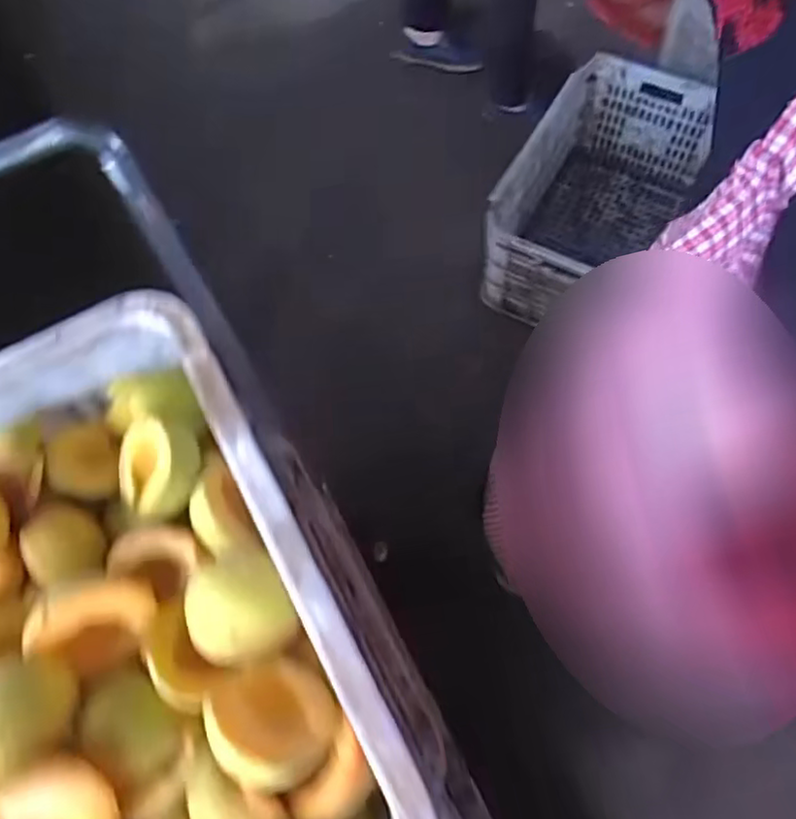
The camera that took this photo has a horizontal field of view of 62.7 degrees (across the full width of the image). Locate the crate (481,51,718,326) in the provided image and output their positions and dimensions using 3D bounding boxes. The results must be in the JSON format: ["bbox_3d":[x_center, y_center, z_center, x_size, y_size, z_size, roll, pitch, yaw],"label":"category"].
[{"bbox_3d":[0.410,-0.434,1.377,0.305,0.279,0.494,30,74,10],"label":"crate"}]

